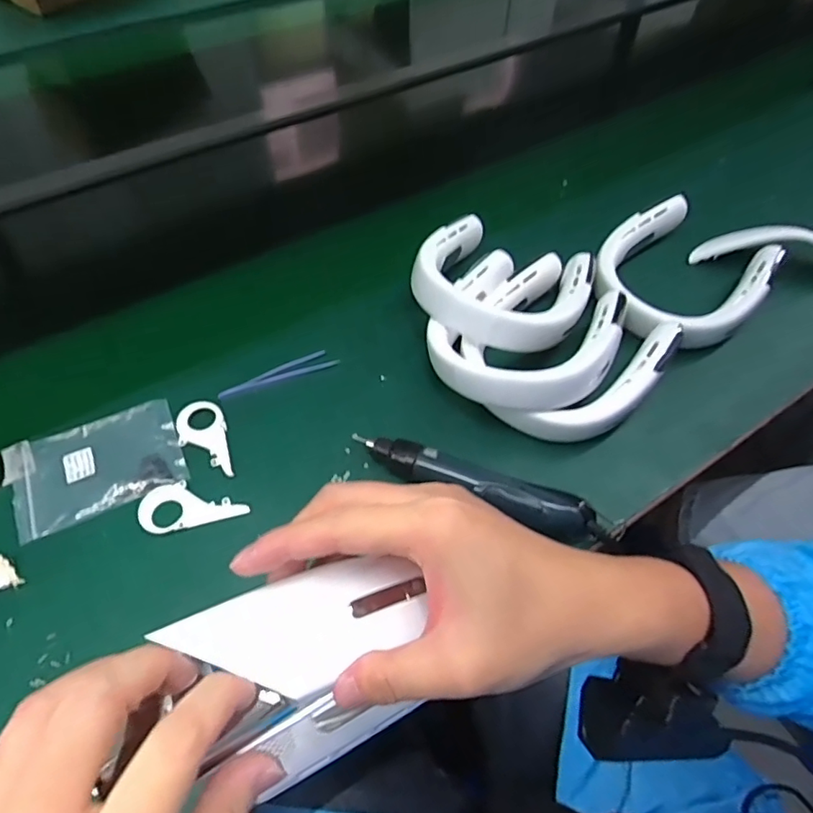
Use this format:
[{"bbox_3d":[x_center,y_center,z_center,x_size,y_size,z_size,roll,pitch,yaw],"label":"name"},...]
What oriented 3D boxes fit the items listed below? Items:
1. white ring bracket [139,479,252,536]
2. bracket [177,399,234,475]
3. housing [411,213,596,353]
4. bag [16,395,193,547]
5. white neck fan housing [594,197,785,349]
[{"bbox_3d":[-0.197,0.088,0.502,0.092,0.004,0.049,-15,58,-12],"label":"white ring bracket"},{"bbox_3d":[-0.200,0.033,0.540,0.045,0.009,0.088,-14,58,-11],"label":"bracket"},{"bbox_3d":[0.108,-0.138,0.610,0.181,0.063,0.175,25,59,14],"label":"housing"},{"bbox_3d":[-0.295,0.053,0.524,0.148,0.005,0.105,-21,59,-16],"label":"bag"},{"bbox_3d":[0.326,-0.159,0.654,0.186,0.051,0.224,36,62,20],"label":"white neck fan housing"}]

